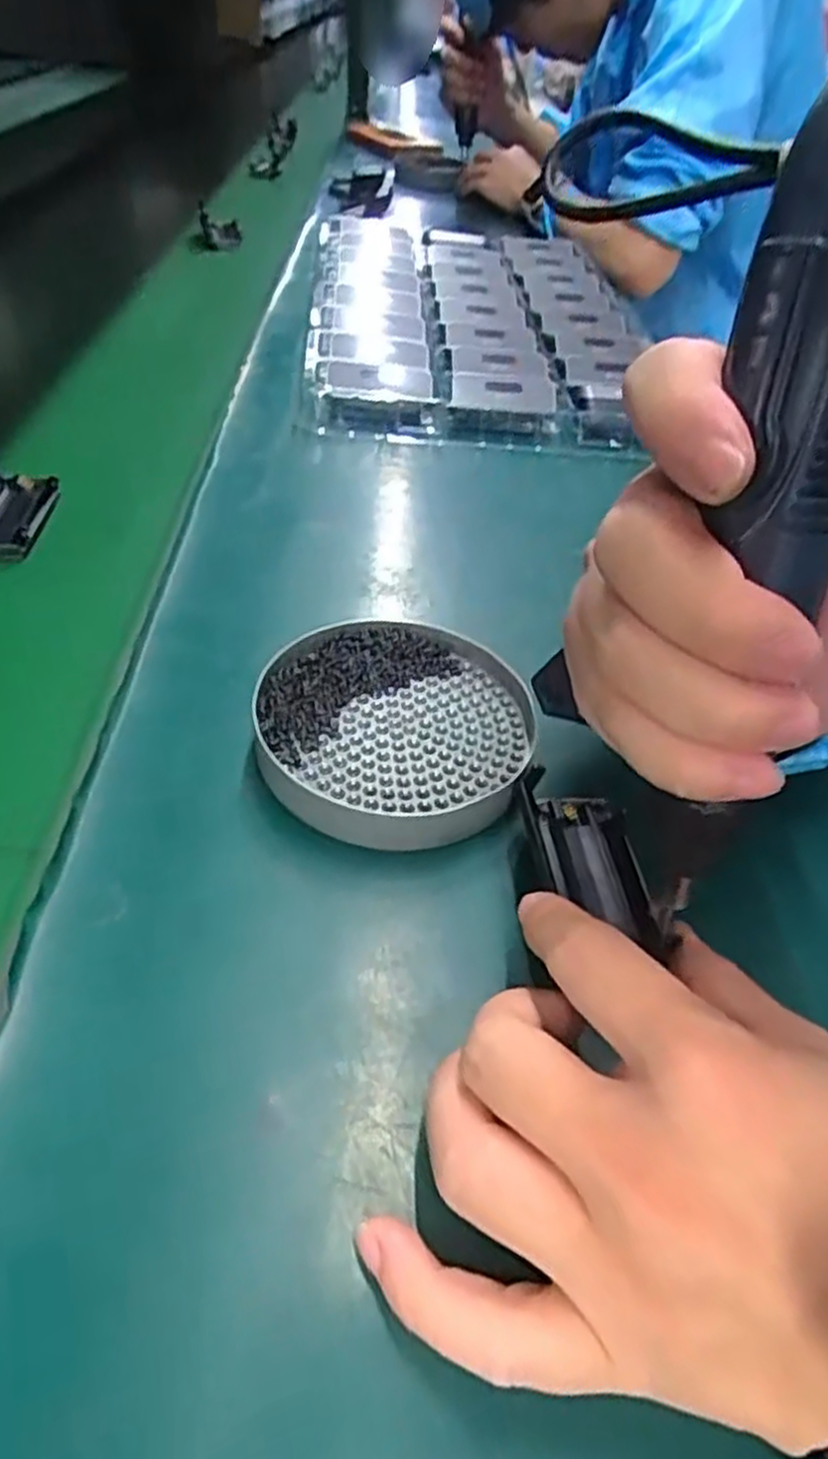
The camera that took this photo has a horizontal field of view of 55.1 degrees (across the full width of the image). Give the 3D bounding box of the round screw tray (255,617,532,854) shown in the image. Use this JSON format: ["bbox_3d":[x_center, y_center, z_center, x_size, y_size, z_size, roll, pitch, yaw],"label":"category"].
[{"bbox_3d":[-0.006,0.000,0.330,0.114,0.022,0.114,3,44,-3],"label":"round screw tray"}]

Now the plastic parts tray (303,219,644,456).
[{"bbox_3d":[0.049,-0.373,0.712,0.273,0.038,0.466,2,44,-4],"label":"plastic parts tray"}]

